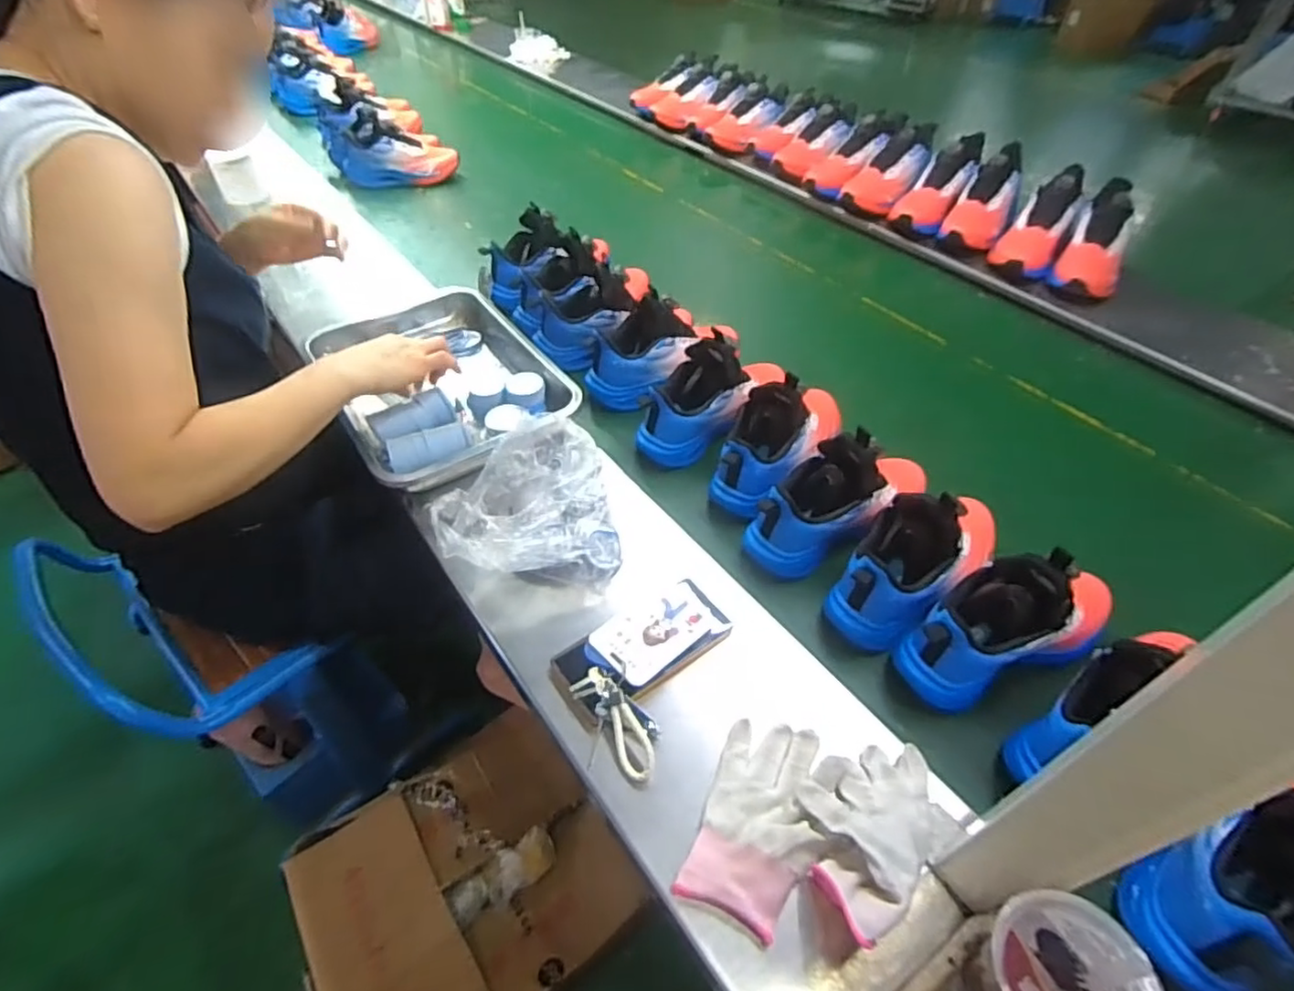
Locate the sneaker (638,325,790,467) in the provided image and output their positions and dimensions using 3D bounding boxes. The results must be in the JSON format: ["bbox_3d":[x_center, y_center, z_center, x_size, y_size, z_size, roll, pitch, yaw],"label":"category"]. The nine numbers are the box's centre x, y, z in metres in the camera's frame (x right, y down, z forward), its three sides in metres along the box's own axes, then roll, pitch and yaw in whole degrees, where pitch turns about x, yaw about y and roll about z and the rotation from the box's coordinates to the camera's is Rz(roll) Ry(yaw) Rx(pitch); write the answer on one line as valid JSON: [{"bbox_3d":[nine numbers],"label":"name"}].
[{"bbox_3d":[0.087,-0.133,0.802,0.123,0.118,0.233,25,51,21],"label":"sneaker"}]

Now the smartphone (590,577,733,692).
[{"bbox_3d":[0.013,0.128,0.599,0.133,0.012,0.068,-26,53,-32],"label":"smartphone"}]

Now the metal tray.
[{"bbox_3d":[-0.268,-0.160,0.829,0.258,0.056,0.408,-24,52,-23],"label":"metal tray"}]

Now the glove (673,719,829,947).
[{"bbox_3d":[0.090,0.248,0.498,0.088,0.017,0.149,18,48,15],"label":"glove"}]

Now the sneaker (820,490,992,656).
[{"bbox_3d":[0.276,0.056,0.649,0.222,0.138,0.091,-34,56,-29],"label":"sneaker"}]

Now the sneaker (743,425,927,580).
[{"bbox_3d":[0.211,-0.002,0.694,0.223,0.143,0.095,-33,56,-29],"label":"sneaker"}]

